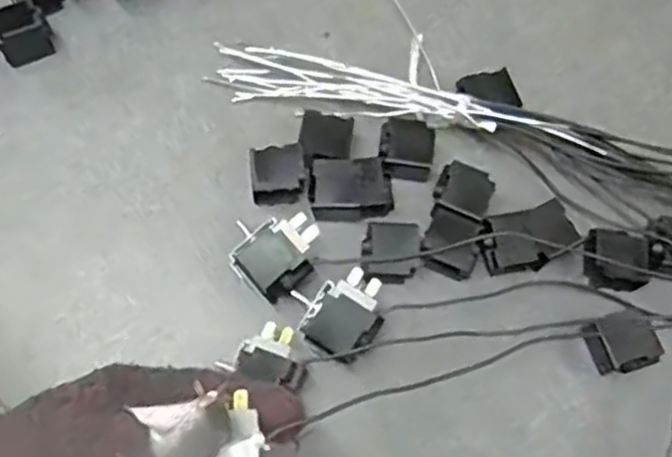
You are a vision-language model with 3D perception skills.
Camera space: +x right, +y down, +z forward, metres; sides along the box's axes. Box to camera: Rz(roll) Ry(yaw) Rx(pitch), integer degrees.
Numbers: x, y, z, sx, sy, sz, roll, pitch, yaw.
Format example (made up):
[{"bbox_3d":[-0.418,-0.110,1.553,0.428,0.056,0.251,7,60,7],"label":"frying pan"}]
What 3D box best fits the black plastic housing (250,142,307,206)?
[{"bbox_3d":[-0.041,-0.039,0.504,0.037,0.027,0.036,-5,70,-5],"label":"black plastic housing"}]

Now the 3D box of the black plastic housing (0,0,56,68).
[{"bbox_3d":[-0.234,-0.145,0.529,0.037,0.039,0.030,-27,74,-13],"label":"black plastic housing"}]

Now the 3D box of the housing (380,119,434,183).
[{"bbox_3d":[0.051,-0.057,0.517,0.037,0.021,0.038,5,69,-2],"label":"housing"}]

